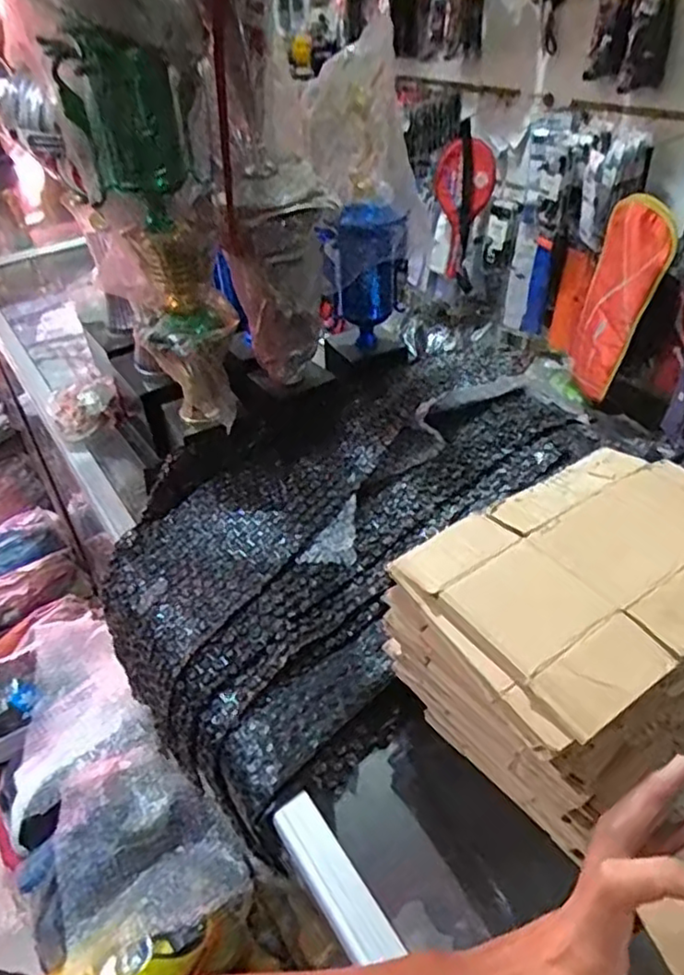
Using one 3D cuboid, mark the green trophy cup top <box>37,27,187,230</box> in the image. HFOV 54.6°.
[{"bbox_3d":[-0.175,-0.287,0.537,0.081,0.139,0.073,-13,39,-10],"label":"green trophy cup top"}]

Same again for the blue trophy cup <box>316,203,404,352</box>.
[{"bbox_3d":[0.026,-0.235,0.746,0.058,0.165,0.088,16,43,24],"label":"blue trophy cup"}]

